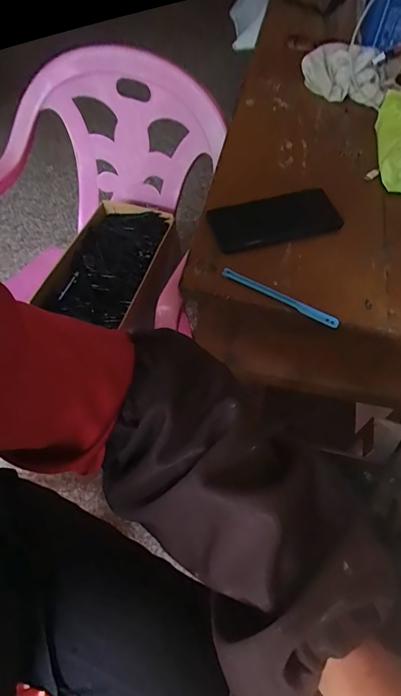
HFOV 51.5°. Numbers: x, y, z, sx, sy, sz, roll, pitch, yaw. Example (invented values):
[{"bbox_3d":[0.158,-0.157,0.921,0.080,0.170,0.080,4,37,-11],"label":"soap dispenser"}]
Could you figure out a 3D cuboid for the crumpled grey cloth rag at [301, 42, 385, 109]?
[{"bbox_3d":[0.236,-0.454,0.687,0.127,0.045,0.109,7,58,2],"label":"crumpled grey cloth rag"}]

